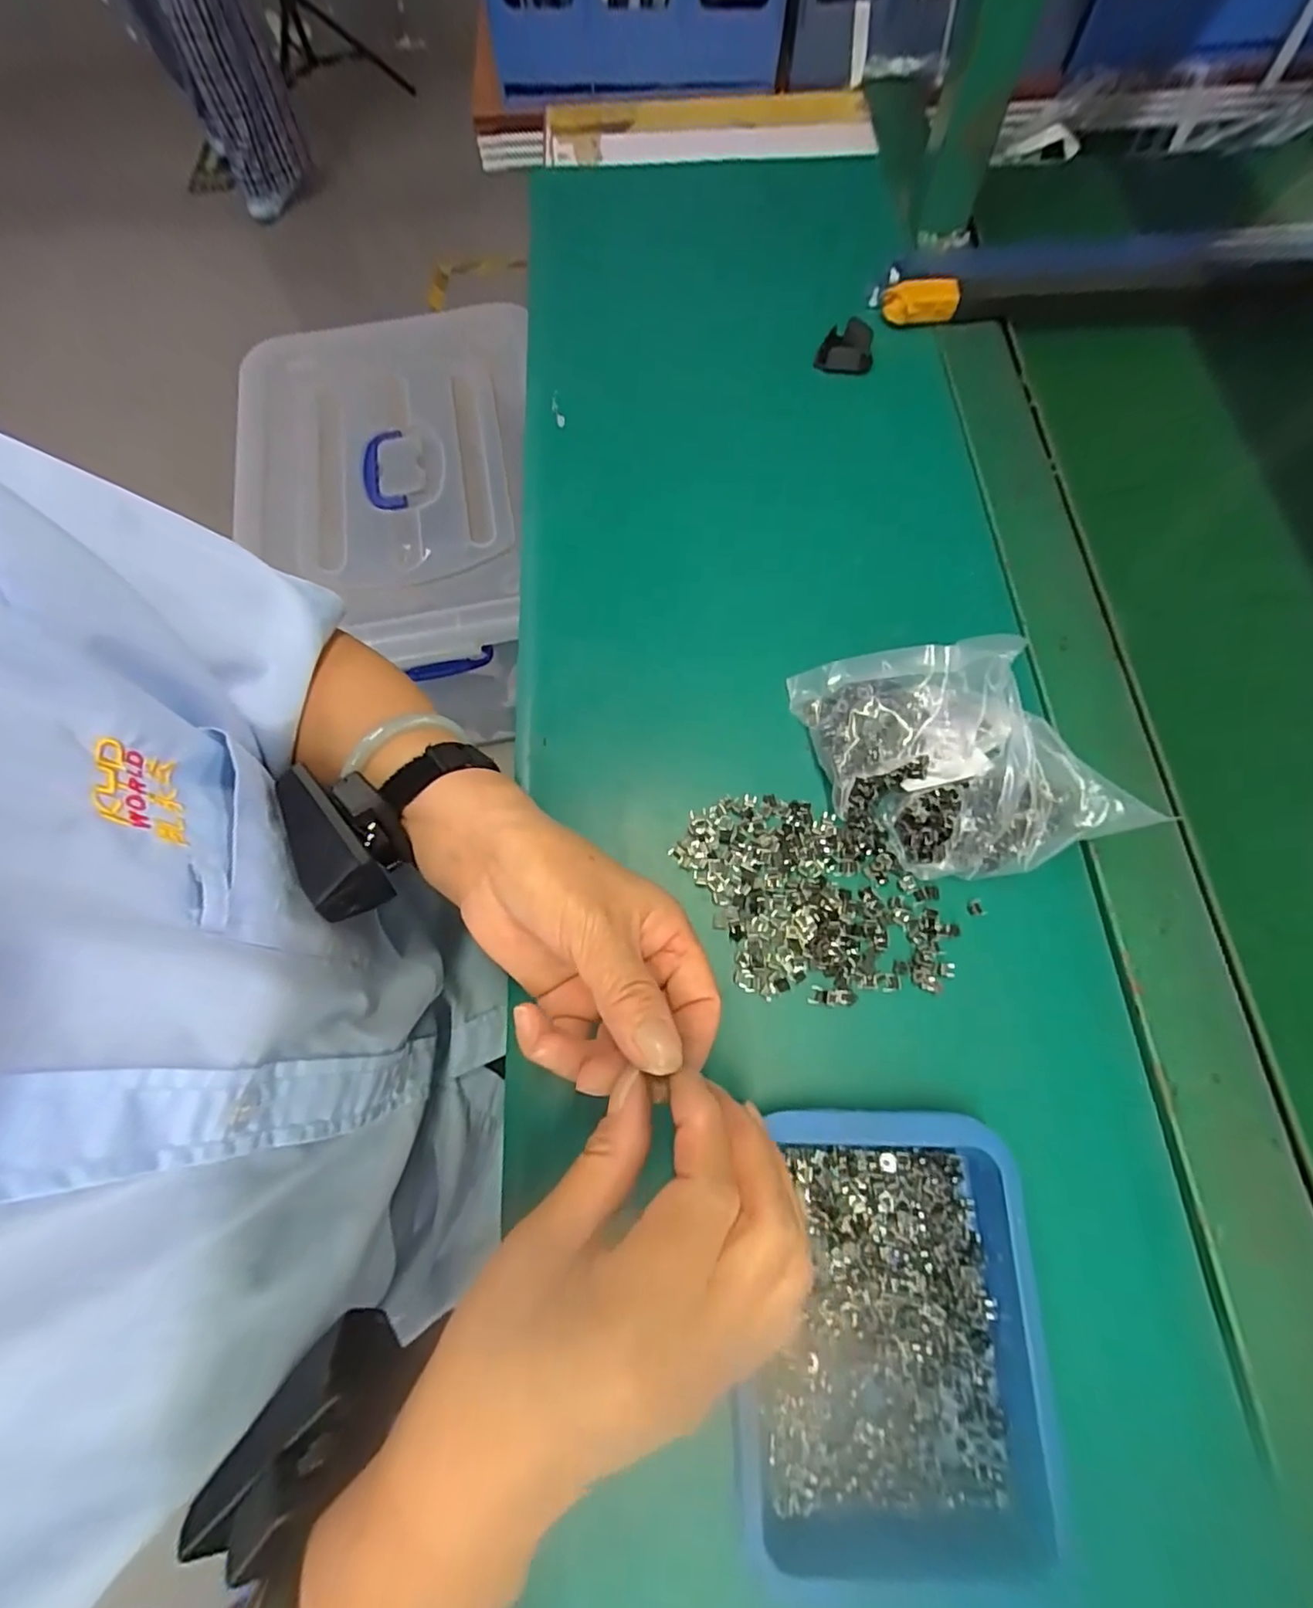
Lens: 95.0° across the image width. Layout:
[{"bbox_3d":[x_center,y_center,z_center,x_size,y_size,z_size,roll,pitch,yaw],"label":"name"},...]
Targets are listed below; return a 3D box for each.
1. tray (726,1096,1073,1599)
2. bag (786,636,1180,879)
[{"bbox_3d":[0.096,0.213,0.243,0.118,0.024,0.160,1,70,2],"label":"tray"},{"bbox_3d":[0.142,-0.022,0.297,0.172,0.070,0.085,39,75,14],"label":"bag"}]

